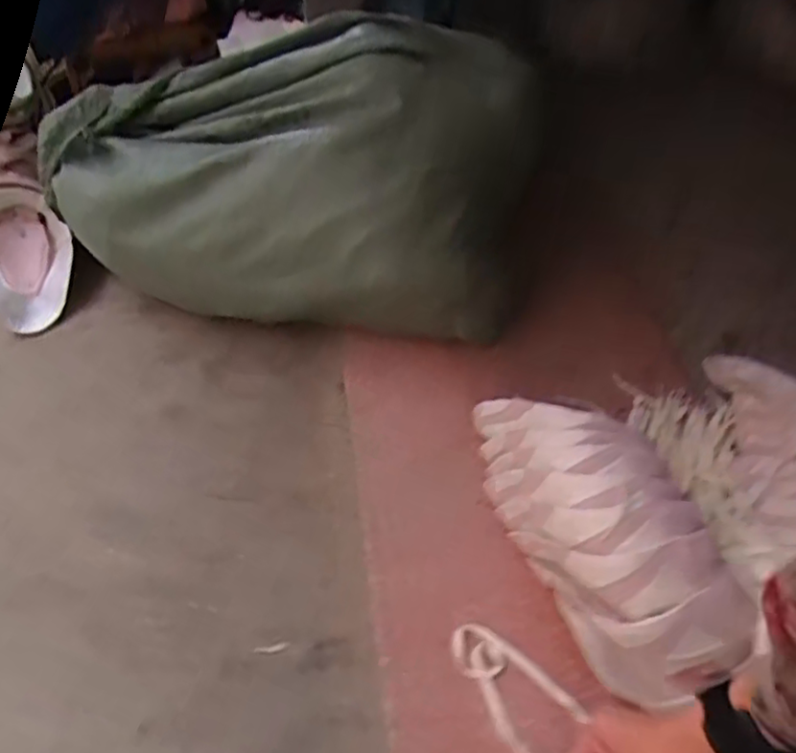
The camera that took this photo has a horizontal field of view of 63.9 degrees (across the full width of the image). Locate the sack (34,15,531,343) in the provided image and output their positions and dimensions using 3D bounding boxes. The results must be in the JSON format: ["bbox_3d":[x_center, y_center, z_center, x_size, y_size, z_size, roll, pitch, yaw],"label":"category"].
[{"bbox_3d":[-0.143,-0.312,0.954,0.679,0.327,0.403,11,48,7],"label":"sack"}]

